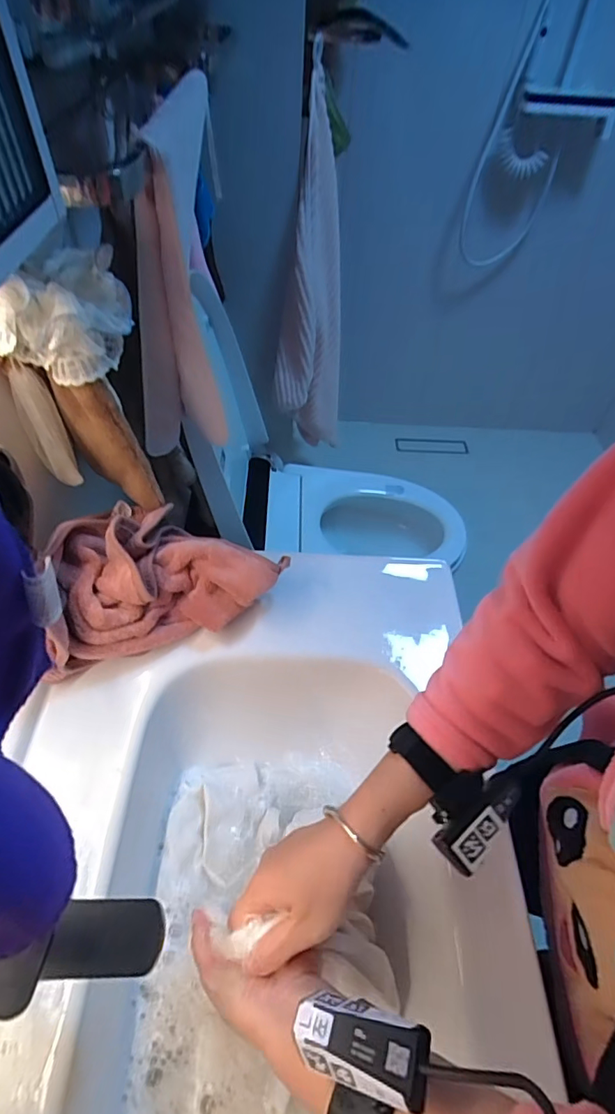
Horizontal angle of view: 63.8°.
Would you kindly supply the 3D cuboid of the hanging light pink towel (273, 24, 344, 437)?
[{"bbox_3d":[0.026,-0.625,1.245,0.140,0.835,0.293,12,52,6],"label":"hanging light pink towel"}]

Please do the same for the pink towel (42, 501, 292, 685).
[{"bbox_3d":[-0.170,0.003,0.543,0.262,0.093,0.166,-18,55,-17],"label":"pink towel"}]

